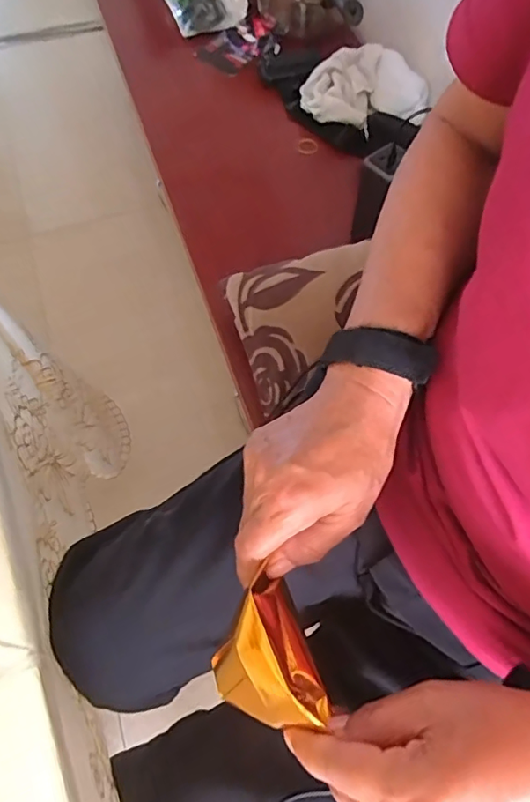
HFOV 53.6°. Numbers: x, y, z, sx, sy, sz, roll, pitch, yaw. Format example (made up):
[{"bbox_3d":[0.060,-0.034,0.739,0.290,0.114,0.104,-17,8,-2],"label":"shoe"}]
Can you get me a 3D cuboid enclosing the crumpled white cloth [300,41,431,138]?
[{"bbox_3d":[0.151,-0.469,0.797,0.186,0.080,0.117,10,63,5],"label":"crumpled white cloth"}]

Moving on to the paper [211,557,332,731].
[{"bbox_3d":[0.002,0.132,0.276,0.034,0.060,0.070,9,50,-32],"label":"paper"}]

